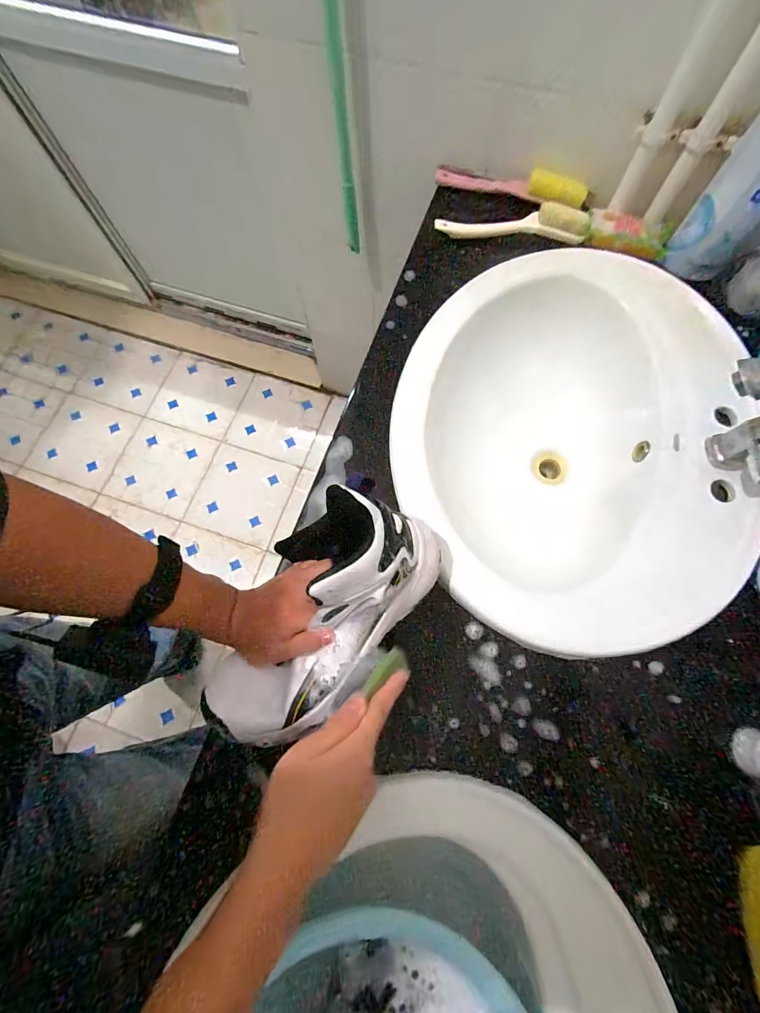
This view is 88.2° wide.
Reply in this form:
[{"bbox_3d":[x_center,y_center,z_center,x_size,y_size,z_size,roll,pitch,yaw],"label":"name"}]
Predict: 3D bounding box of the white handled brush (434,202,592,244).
[{"bbox_3d":[0.190,-0.402,0.552,0.213,0.026,0.040,0,72,1],"label":"white handled brush"}]

